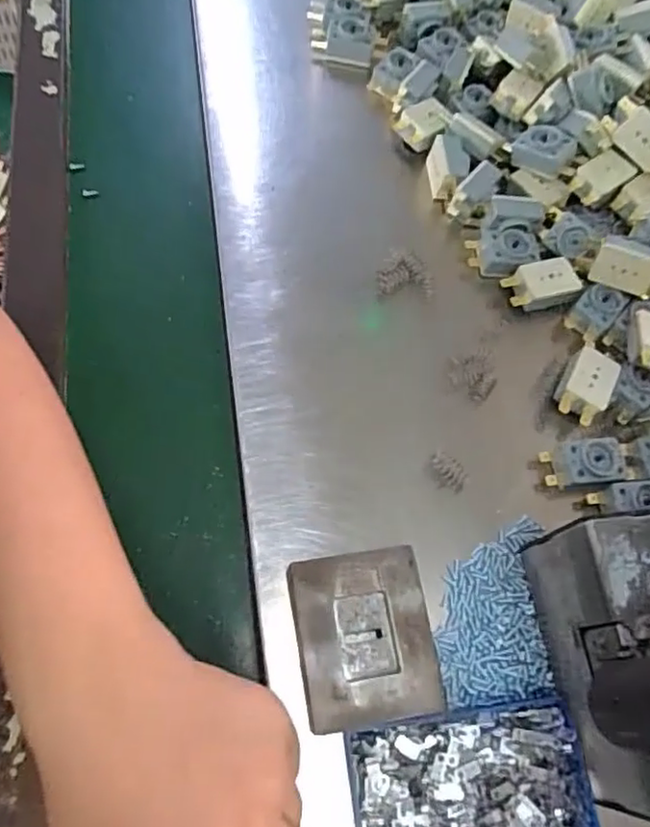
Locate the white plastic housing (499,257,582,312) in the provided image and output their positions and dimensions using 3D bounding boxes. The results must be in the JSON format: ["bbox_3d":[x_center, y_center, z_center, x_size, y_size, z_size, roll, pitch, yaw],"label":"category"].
[{"bbox_3d":[0.144,-0.086,0.414,0.049,0.016,0.027,-17,69,-13],"label":"white plastic housing"}]

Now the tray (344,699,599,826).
[{"bbox_3d":[0.070,0.181,0.299,0.113,0.014,0.069,-5,67,-9],"label":"tray"}]

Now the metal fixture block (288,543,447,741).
[{"bbox_3d":[0.019,0.112,0.315,0.064,0.029,0.077,-7,67,-9],"label":"metal fixture block"}]

